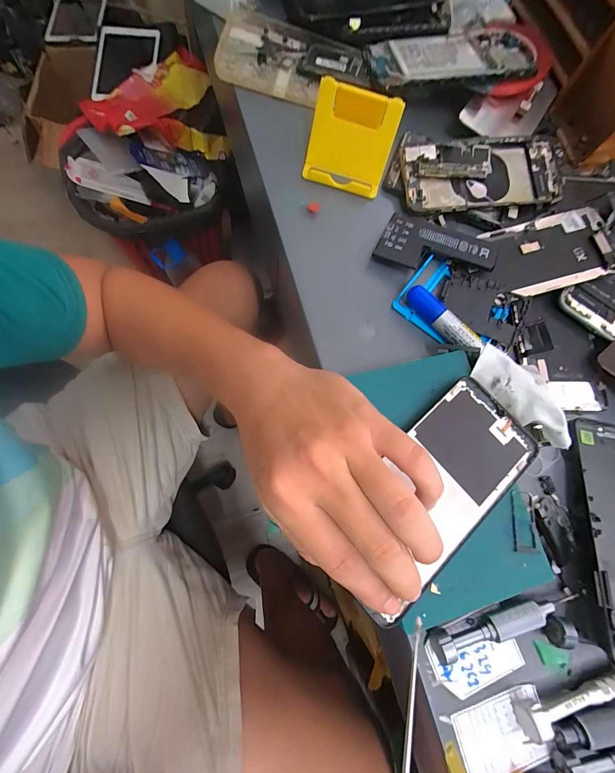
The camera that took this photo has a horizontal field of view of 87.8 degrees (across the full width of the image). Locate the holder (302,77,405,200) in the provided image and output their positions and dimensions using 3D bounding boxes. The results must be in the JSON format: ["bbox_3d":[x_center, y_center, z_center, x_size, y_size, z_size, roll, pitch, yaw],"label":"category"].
[{"bbox_3d":[0.036,-0.208,0.272,0.068,0.049,0.054,21,78,6],"label":"holder"}]

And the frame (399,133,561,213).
[{"bbox_3d":[0.156,-0.196,0.287,0.139,0.014,0.077,1,75,-6],"label":"frame"}]

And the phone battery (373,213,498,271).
[{"bbox_3d":[0.110,-0.116,0.272,0.095,0.005,0.052,22,69,7],"label":"phone battery"}]

